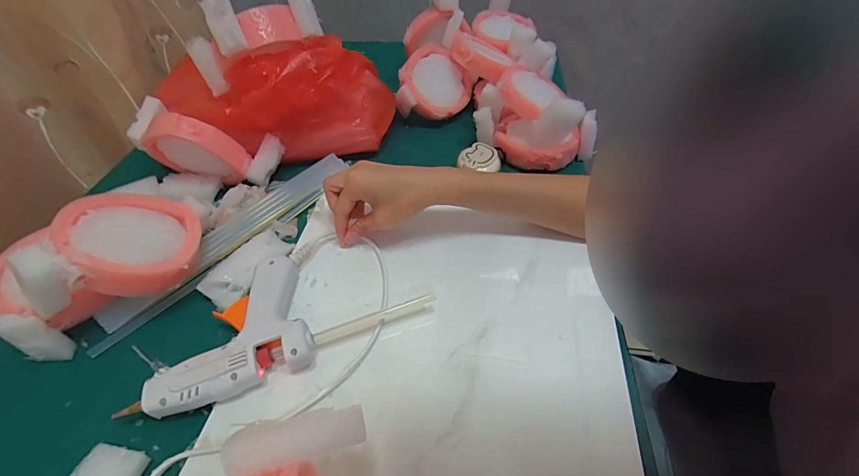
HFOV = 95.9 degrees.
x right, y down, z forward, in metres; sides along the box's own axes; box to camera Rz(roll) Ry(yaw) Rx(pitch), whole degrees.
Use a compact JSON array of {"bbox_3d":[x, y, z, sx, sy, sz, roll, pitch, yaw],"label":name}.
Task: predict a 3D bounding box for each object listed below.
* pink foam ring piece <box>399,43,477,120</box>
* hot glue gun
[{"bbox_3d":[0.010,-0.212,0.526,0.092,0.019,0.093,3,84,-26],"label":"pink foam ring piece"},{"bbox_3d":[-0.157,0.073,0.306,0.120,0.034,0.099,-16,49,-13],"label":"hot glue gun"}]

